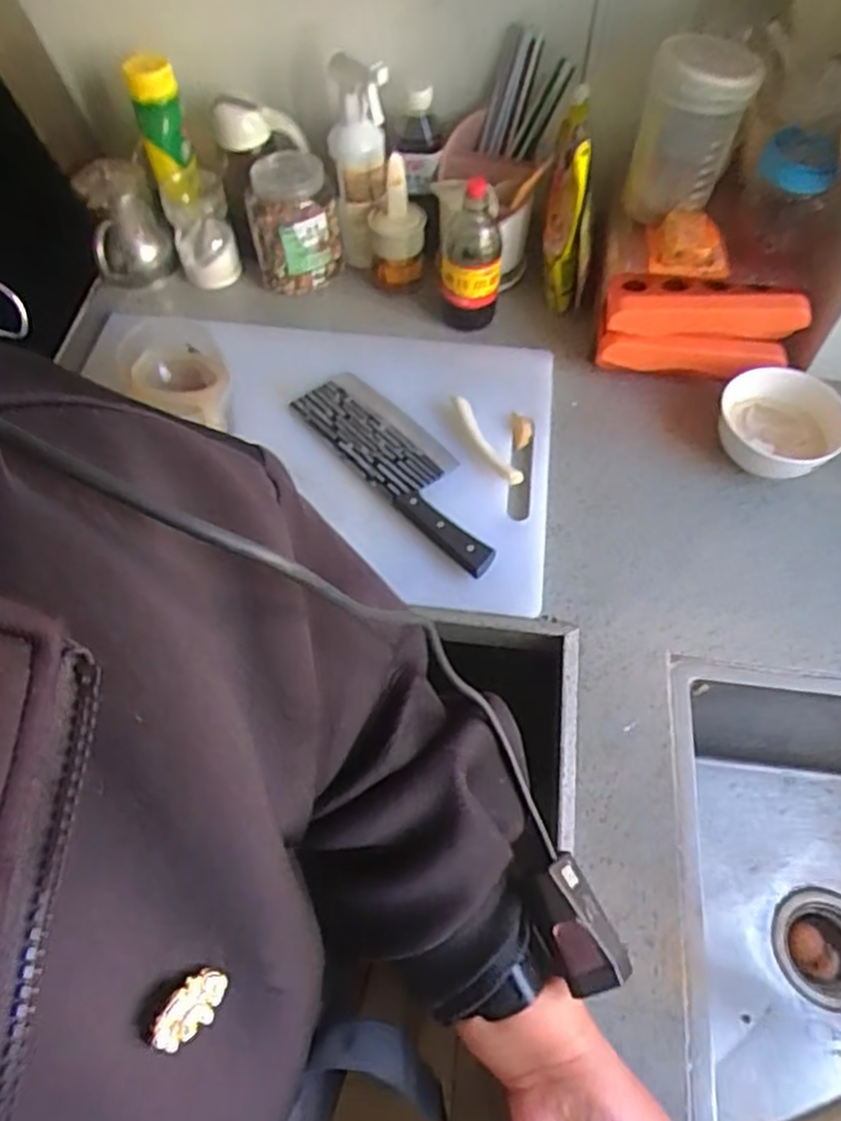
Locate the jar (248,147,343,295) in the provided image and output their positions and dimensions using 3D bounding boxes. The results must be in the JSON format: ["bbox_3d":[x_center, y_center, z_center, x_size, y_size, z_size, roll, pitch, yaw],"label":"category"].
[{"bbox_3d":[-0.157,-0.418,0.910,0.107,0.132,0.098,-1,58,1],"label":"jar"}]

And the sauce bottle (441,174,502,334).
[{"bbox_3d":[0.058,-0.356,0.848,0.071,0.162,0.074,5,59,5],"label":"sauce bottle"}]

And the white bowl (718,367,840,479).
[{"bbox_3d":[0.377,-0.139,0.771,0.127,0.064,0.111,30,64,18],"label":"white bowl"}]

